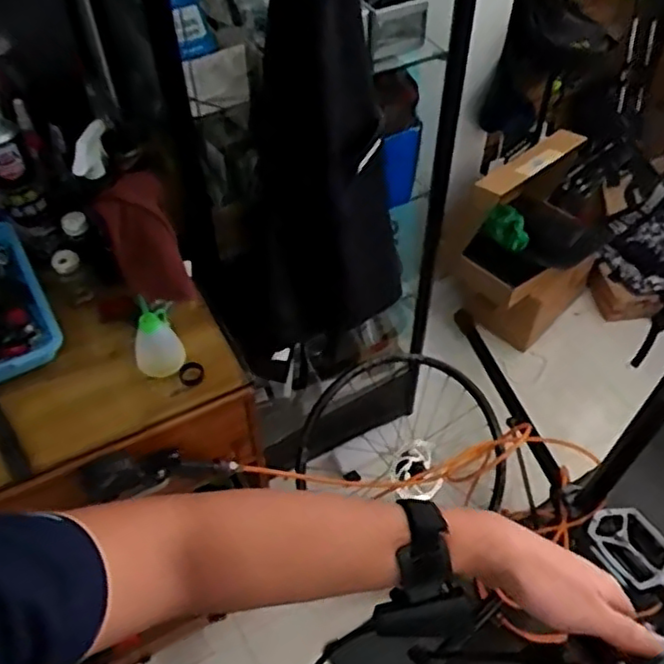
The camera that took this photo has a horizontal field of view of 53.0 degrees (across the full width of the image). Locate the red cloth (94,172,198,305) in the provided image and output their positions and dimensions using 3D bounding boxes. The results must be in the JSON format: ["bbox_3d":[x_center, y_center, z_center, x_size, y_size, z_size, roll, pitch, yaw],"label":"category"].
[{"bbox_3d":[-0.257,-0.121,0.924,0.084,0.189,0.073,-30,56,-23],"label":"red cloth"}]

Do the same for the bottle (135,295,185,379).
[{"bbox_3d":[-0.259,0.011,0.975,0.065,0.104,0.065,0,50,0],"label":"bottle"}]

